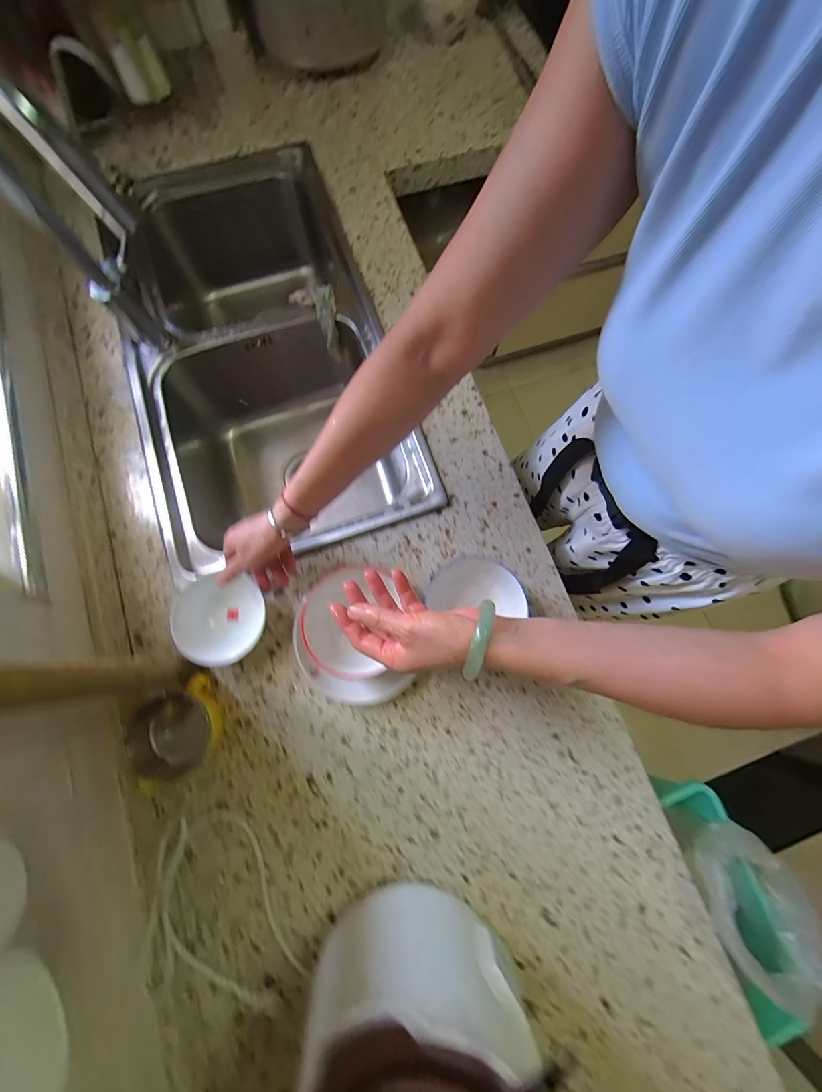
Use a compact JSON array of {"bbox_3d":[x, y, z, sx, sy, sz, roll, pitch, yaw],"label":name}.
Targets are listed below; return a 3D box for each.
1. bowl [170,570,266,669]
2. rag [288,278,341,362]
[{"bbox_3d":[-0.243,0.094,0.485,0.098,0.061,0.110,-20,78,-6],"label":"bowl"},{"bbox_3d":[-0.150,-0.385,0.653,0.070,0.064,0.123,-30,118,-7],"label":"rag"}]

